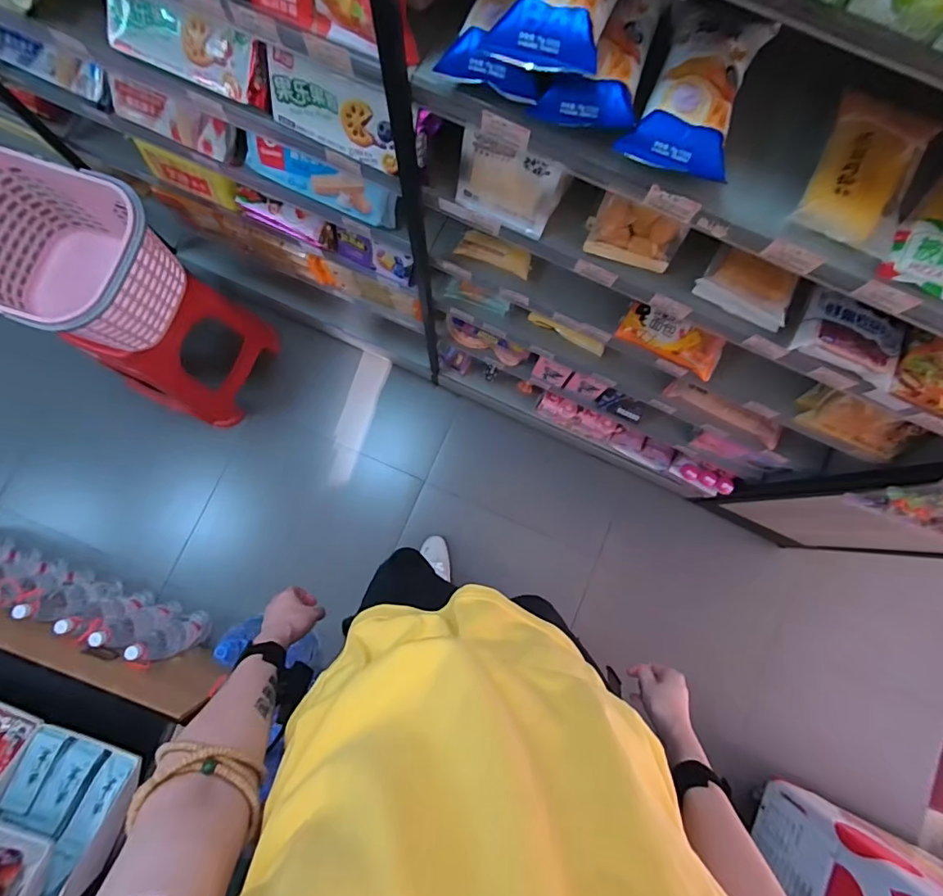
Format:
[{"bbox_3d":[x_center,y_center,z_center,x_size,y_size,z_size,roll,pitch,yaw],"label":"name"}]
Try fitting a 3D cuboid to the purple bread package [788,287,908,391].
[{"bbox_3d":[0.513,-0.149,0.653,0.136,0.036,0.082,24,82,2],"label":"purple bread package"}]

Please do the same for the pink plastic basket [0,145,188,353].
[{"bbox_3d":[-0.838,-0.397,1.011,0.370,0.251,0.322,26,82,2],"label":"pink plastic basket"}]

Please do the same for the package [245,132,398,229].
[{"bbox_3d":[-0.266,-0.464,0.827,0.282,0.074,0.048,24,82,2],"label":"package"}]

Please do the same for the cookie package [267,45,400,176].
[{"bbox_3d":[-0.178,-0.467,0.663,0.194,0.097,0.050,25,54,2],"label":"cookie package"}]

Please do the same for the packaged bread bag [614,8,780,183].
[{"bbox_3d":[0.225,-0.359,0.477,0.106,0.036,0.170,18,82,1],"label":"packaged bread bag"}]

